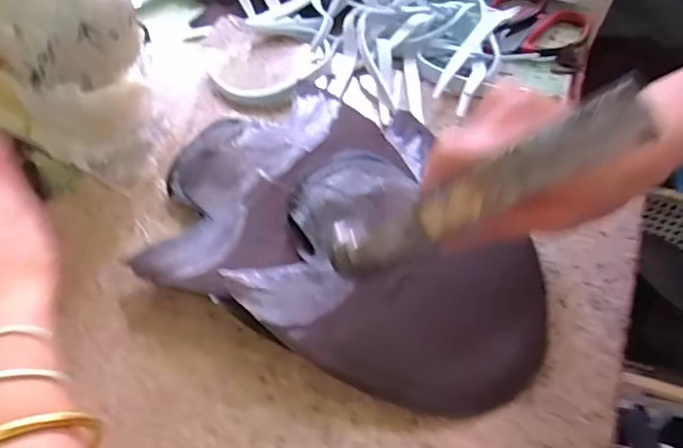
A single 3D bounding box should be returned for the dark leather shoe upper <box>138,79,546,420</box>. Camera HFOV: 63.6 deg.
[{"bbox_3d":[0.012,-0.004,0.361,0.256,0.031,0.197,25,57,15],"label":"dark leather shoe upper"}]

